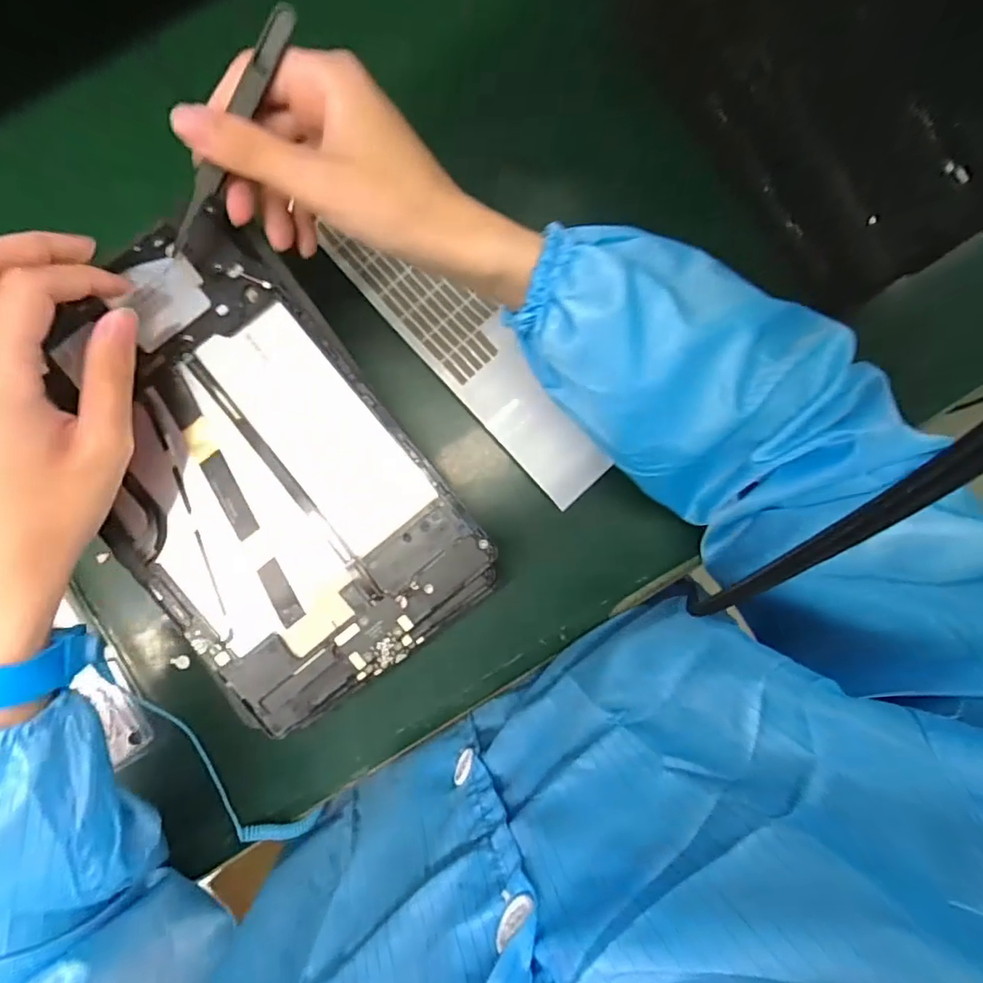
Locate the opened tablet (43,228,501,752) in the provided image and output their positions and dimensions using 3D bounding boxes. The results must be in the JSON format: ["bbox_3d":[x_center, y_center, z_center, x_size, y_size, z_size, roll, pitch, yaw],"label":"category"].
[{"bbox_3d":[-0.124,-0.009,0.292,0.149,0.011,0.238,-37,90,-3],"label":"opened tablet"}]

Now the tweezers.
[{"bbox_3d":[-0.115,-0.156,0.250,0.009,0.006,0.113,34,102,-2],"label":"tweezers"}]

